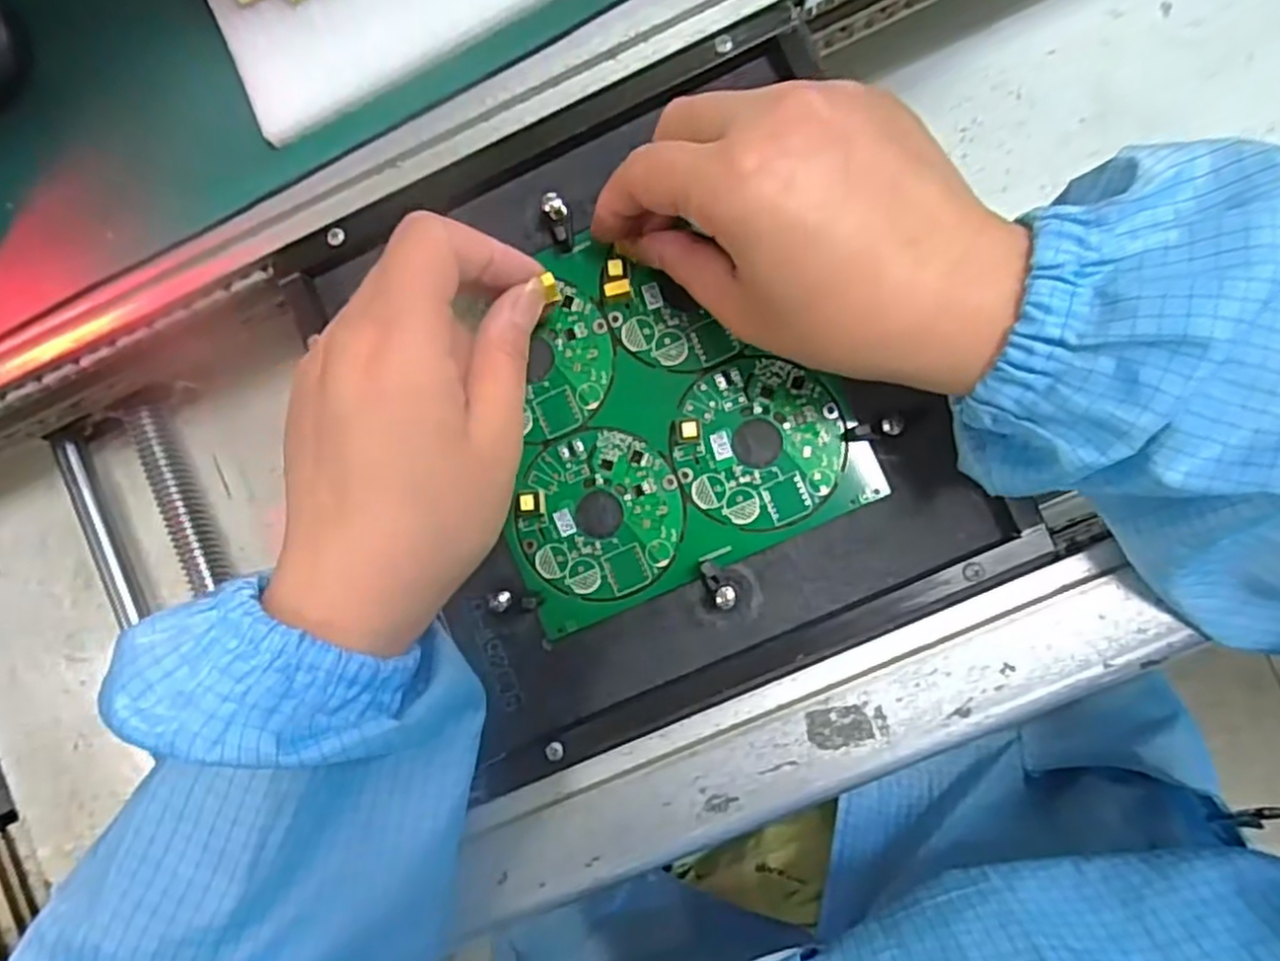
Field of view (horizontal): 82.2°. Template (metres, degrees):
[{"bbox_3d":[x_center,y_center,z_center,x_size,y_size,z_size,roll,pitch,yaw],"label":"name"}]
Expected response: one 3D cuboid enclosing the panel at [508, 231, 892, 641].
[{"bbox_3d":[0.002,-0.030,0.293,0.140,0.007,0.138,-25,85,7],"label":"panel"}]

